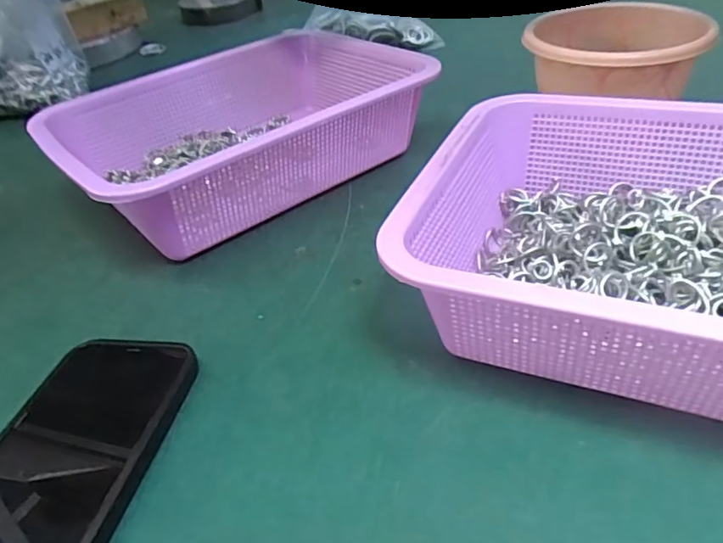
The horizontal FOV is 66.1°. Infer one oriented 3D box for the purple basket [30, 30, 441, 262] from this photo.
[{"bbox_3d":[-0.108,-0.122,0.492,0.294,0.082,0.215,-32,44,-28],"label":"purple basket"}]

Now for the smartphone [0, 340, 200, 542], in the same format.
[{"bbox_3d":[-0.147,0.093,0.272,0.081,0.017,0.159,2,39,12],"label":"smartphone"}]

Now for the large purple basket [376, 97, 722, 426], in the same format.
[{"bbox_3d":[0.181,-0.010,0.296,0.292,0.083,0.223,11,42,23],"label":"large purple basket"}]

